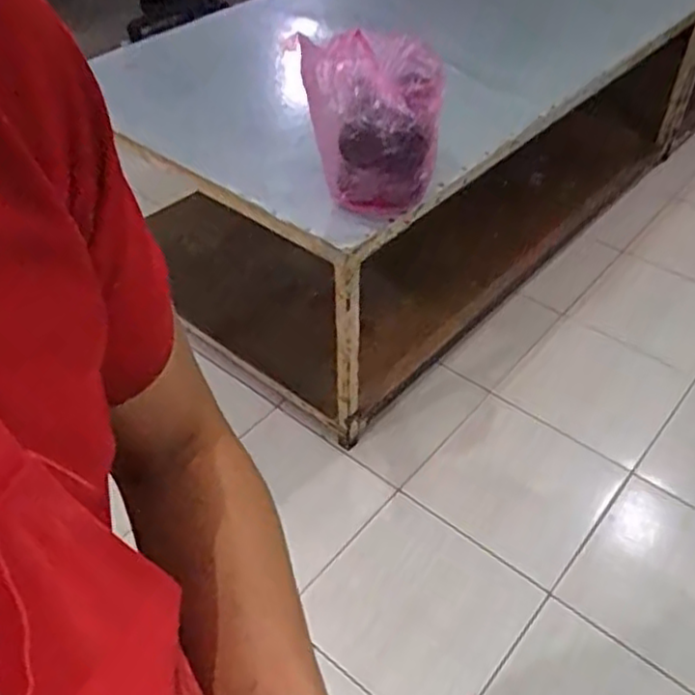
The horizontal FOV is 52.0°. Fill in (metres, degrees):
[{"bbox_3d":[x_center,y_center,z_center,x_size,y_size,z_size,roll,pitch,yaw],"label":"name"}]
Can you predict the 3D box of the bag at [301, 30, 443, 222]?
[{"bbox_3d":[0.057,-0.458,1.427,0.255,0.258,0.305,-7,44,-6],"label":"bag"}]

